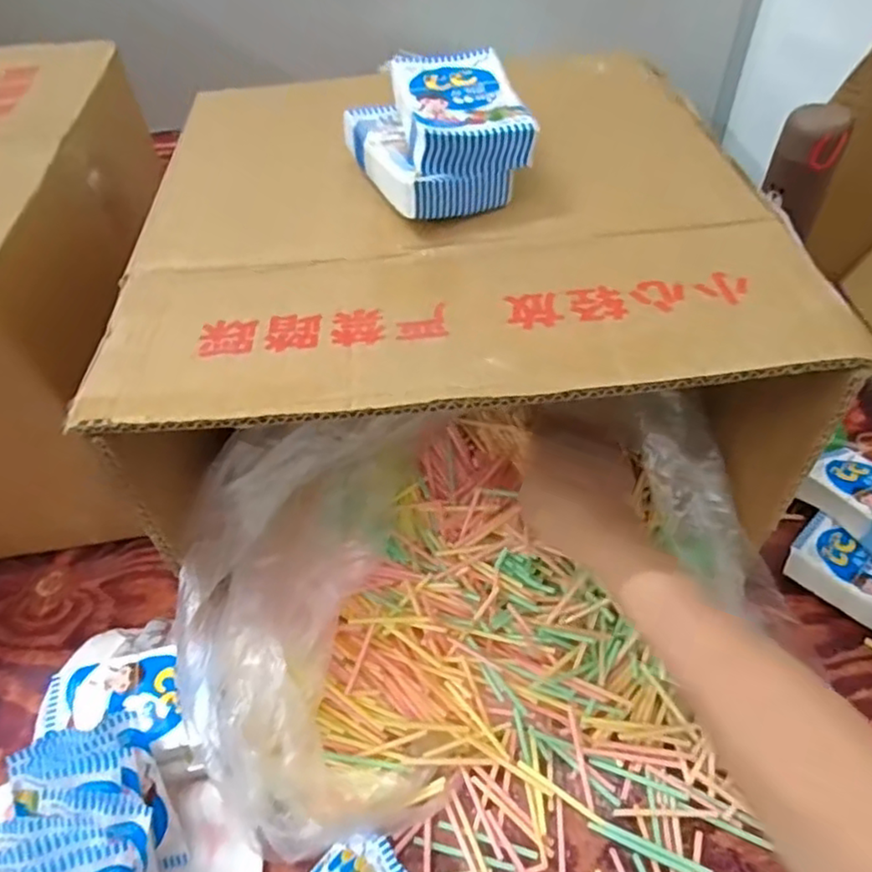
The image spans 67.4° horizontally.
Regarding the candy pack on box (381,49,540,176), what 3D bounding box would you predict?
[{"bbox_3d":[0.013,-0.203,0.406,0.072,0.026,0.110,-11,50,-5],"label":"candy pack on box"}]

